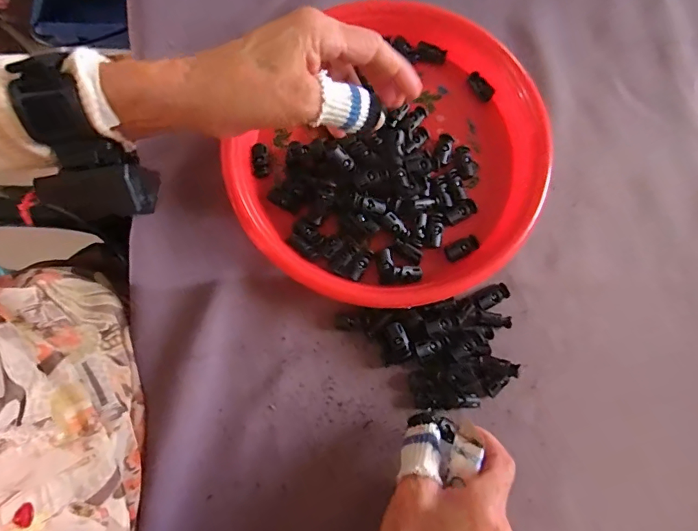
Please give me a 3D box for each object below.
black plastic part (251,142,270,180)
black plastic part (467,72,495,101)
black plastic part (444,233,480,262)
[{"bbox_3d":[-0.073,-0.087,0.366,0.013,0.007,0.029,-4,79,-1],"label":"black plastic part"},{"bbox_3d":[0.116,-0.157,0.386,0.012,0.007,0.027,-38,81,-7],"label":"black plastic part"},{"bbox_3d":[0.092,-0.014,0.355,0.029,0.007,0.015,-25,80,-5],"label":"black plastic part"}]

